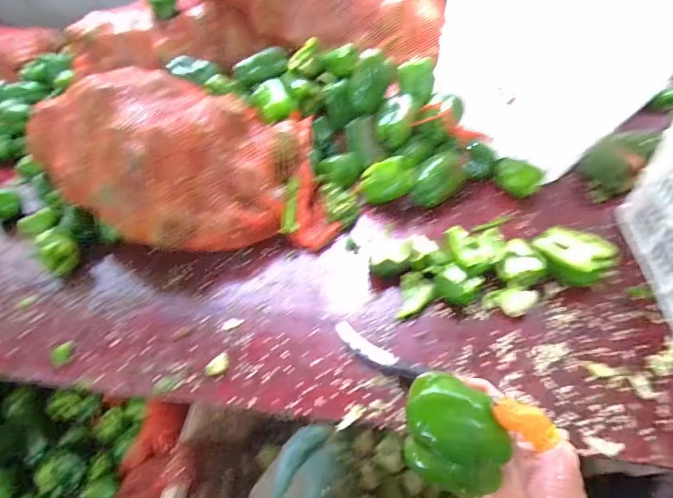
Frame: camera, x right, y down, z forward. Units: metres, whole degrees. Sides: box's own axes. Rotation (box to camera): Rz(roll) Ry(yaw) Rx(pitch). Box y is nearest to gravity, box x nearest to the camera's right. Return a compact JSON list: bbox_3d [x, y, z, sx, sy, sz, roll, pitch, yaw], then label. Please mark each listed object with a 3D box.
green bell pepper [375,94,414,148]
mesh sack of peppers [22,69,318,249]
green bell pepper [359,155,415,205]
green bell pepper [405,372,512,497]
[{"bbox_3d":[0.127,-0.269,0.849,0.086,0.067,0.077,1,47,6],"label":"green bell pepper"},{"bbox_3d":[-0.346,-0.180,0.803,0.521,0.243,0.328,15,50,19],"label":"mesh sack of peppers"},{"bbox_3d":[0.101,-0.140,0.797,0.108,0.070,0.061,-3,47,3],"label":"green bell pepper"},{"bbox_3d":[0.091,0.138,0.304,0.074,0.055,0.076,-3,47,3],"label":"green bell pepper"}]

